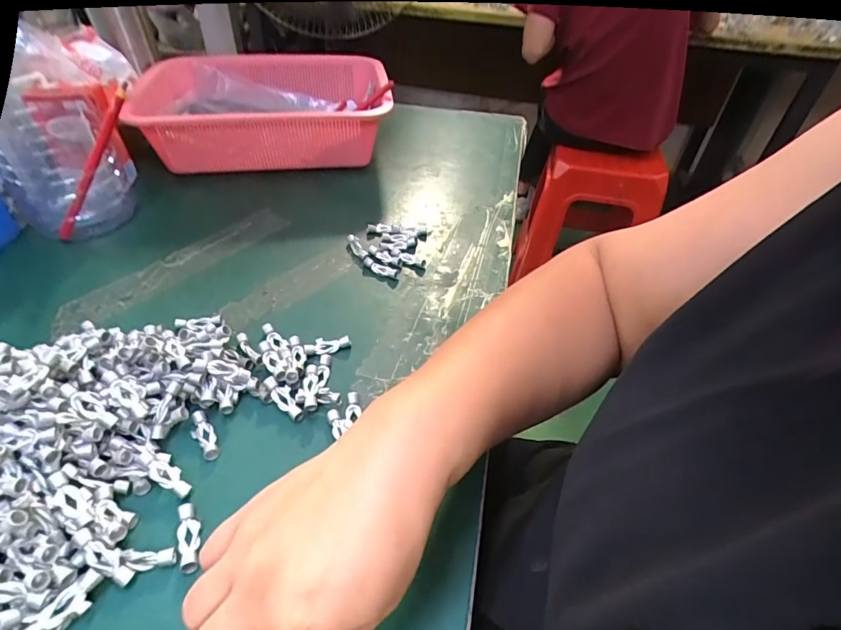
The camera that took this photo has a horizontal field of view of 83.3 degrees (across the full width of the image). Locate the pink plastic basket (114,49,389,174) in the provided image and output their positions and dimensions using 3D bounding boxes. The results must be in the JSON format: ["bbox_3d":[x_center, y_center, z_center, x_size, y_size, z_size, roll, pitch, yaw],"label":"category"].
[{"bbox_3d":[-0.188,-0.266,0.612,0.283,0.095,0.229,0,43,-4],"label":"pink plastic basket"}]

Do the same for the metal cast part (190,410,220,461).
[{"bbox_3d":[-0.144,0.080,0.314,0.013,0.009,0.036,-25,50,-27],"label":"metal cast part"}]

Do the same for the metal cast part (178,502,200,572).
[{"bbox_3d":[-0.131,0.125,0.267,0.011,0.007,0.039,-15,46,-19],"label":"metal cast part"}]

